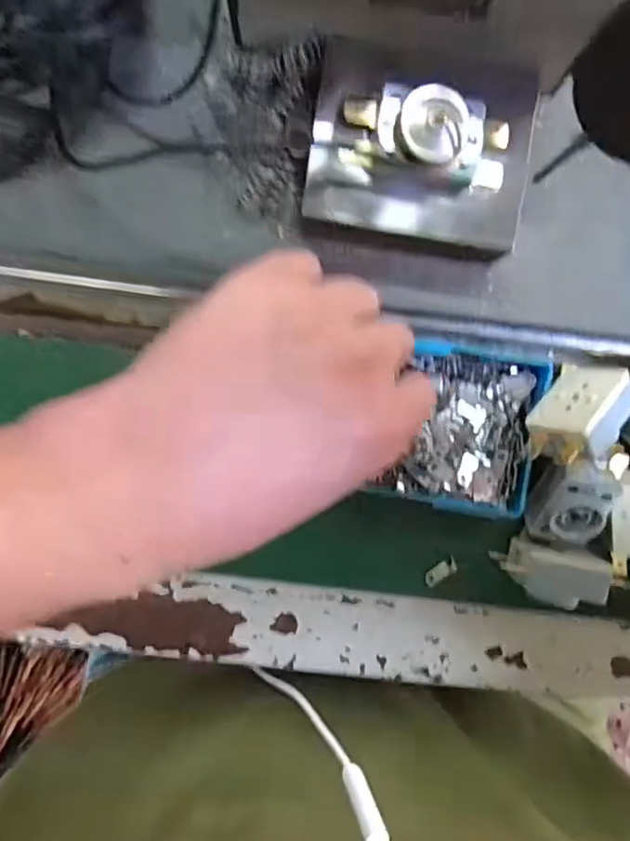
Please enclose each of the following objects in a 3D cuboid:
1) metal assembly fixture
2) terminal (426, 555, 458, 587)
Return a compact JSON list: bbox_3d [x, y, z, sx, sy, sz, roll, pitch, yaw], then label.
[{"bbox_3d":[0.039,-0.101,0.222,0.079,0.041,0.069,8,93,-3],"label":"metal assembly fixture"},{"bbox_3d":[0.060,0.073,0.284,0.017,0.004,0.008,-32,94,0],"label":"terminal"}]

